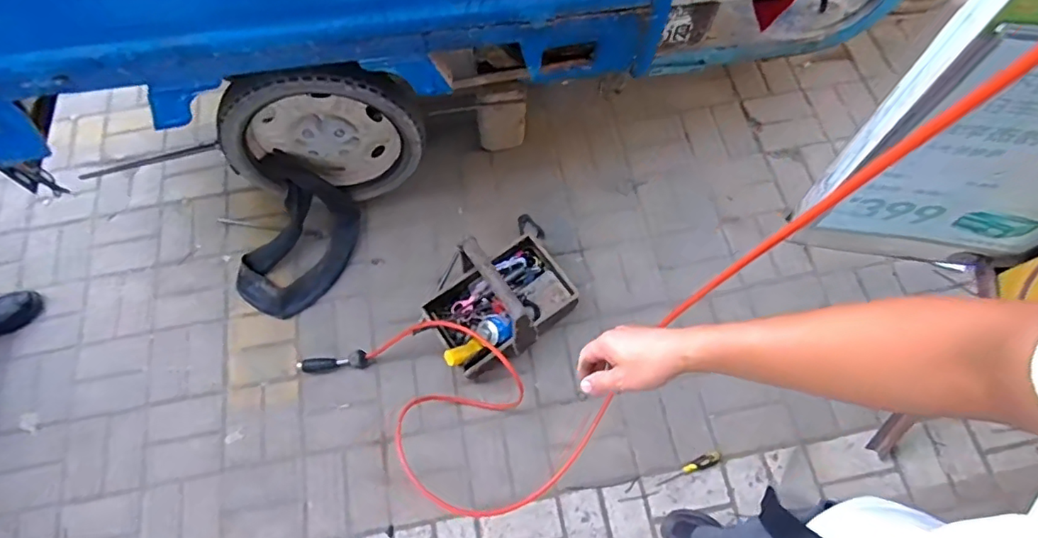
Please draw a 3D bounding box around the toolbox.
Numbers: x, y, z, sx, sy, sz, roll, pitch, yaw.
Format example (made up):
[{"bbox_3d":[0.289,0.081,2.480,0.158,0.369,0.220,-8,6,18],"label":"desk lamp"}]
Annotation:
[{"bbox_3d":[-0.048,0.062,1.308,0.343,0.233,0.234,-31,70,-11],"label":"toolbox"}]

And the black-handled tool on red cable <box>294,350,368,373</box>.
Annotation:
[{"bbox_3d":[-0.483,0.239,1.388,0.186,0.038,0.040,-4,68,0],"label":"black-handled tool on red cable"}]

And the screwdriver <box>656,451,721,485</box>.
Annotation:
[{"bbox_3d":[0.400,0.468,1.271,0.162,0.024,0.029,-20,68,-6],"label":"screwdriver"}]

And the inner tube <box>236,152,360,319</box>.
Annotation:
[{"bbox_3d":[-0.598,-0.077,1.402,0.208,0.265,0.359,34,73,14],"label":"inner tube"}]

